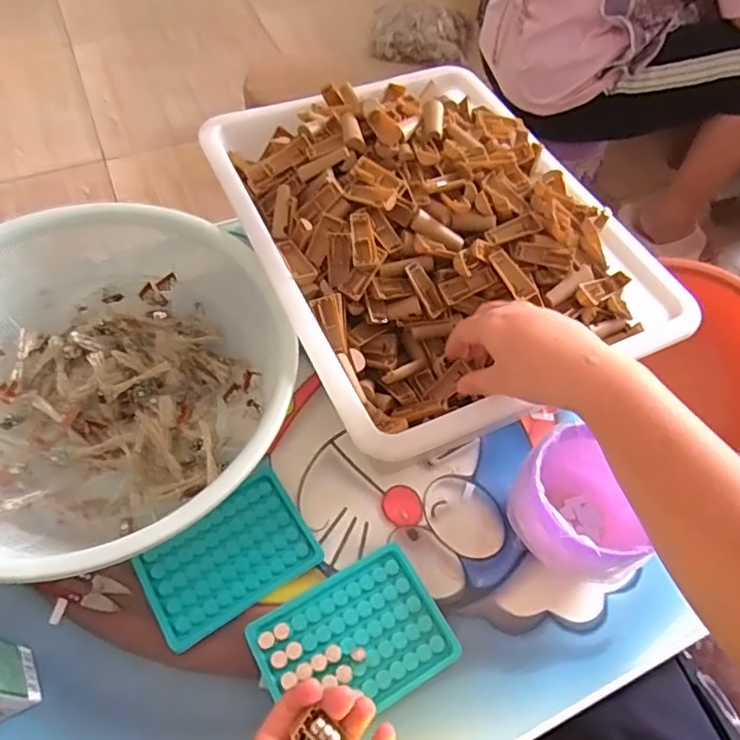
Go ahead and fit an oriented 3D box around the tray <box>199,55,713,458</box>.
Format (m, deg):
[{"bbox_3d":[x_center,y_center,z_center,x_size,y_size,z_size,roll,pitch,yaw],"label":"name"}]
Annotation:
[{"bbox_3d":[0.051,-0.136,0.550,0.315,0.099,0.393,-21,60,-17],"label":"tray"}]

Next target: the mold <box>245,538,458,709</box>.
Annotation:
[{"bbox_3d":[-0.012,0.195,0.420,0.128,0.014,0.095,-23,61,-20],"label":"mold"}]

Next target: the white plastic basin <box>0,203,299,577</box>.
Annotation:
[{"bbox_3d":[-0.223,0.015,0.482,0.309,0.114,0.300,2,57,-3],"label":"white plastic basin"}]

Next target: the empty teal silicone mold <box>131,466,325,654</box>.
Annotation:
[{"bbox_3d":[-0.113,0.149,0.466,0.128,0.008,0.087,-28,63,-20],"label":"empty teal silicone mold"}]

